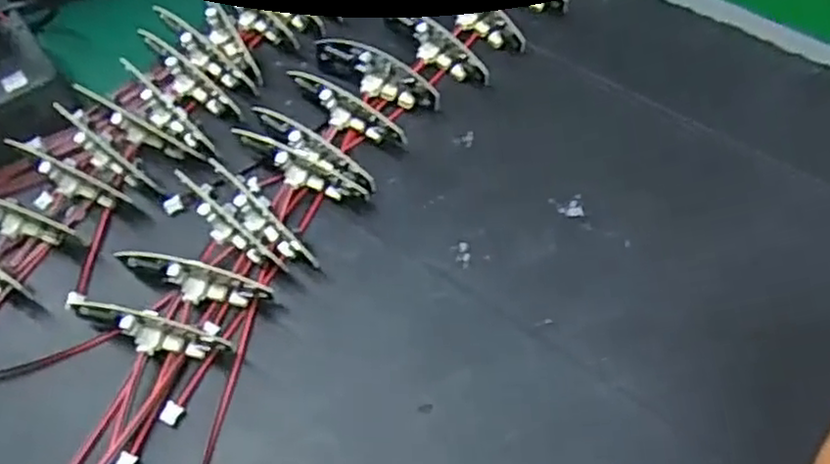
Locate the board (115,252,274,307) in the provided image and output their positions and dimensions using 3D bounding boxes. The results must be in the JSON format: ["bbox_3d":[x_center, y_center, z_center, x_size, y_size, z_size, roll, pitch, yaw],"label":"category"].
[{"bbox_3d":[-0.086,0.020,0.279,0.059,0.030,0.010,11,60,9],"label":"board"}]

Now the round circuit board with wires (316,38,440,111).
[{"bbox_3d":[-0.019,-0.073,0.330,0.063,0.026,0.013,18,62,13],"label":"round circuit board with wires"}]

